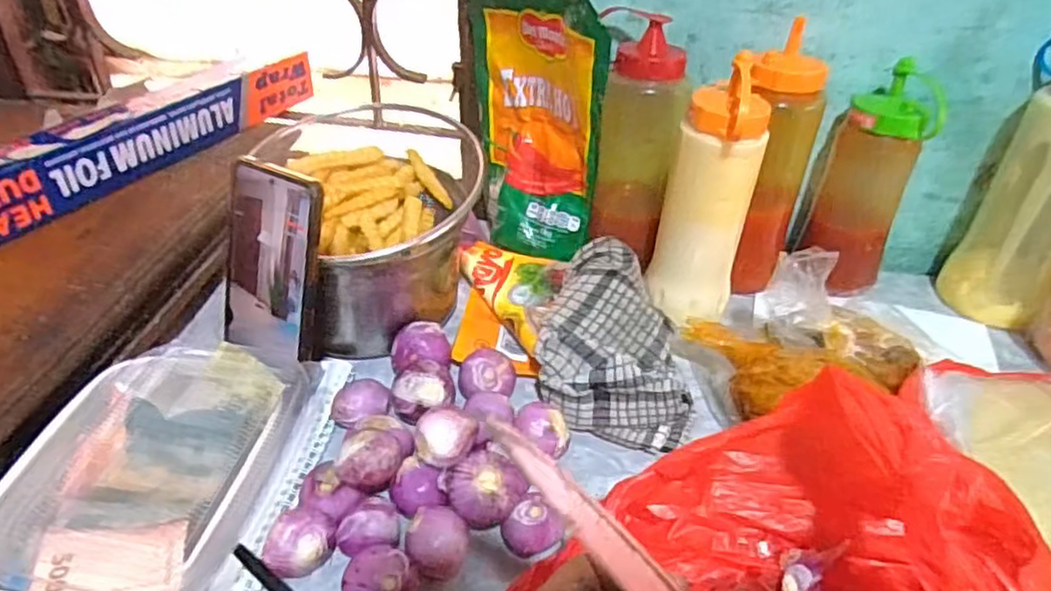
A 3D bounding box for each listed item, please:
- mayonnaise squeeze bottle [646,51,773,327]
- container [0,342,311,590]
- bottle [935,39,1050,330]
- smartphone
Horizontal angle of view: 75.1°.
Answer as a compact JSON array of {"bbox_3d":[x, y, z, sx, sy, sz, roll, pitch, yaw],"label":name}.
[{"bbox_3d":[0.145,-0.075,0.546,0.066,0.196,0.065,32,46,32],"label":"mayonnaise squeeze bottle"},{"bbox_3d":[-0.208,0.109,0.394,0.131,0.056,0.190,7,38,4],"label":"container"},{"bbox_3d":[0.433,-0.088,0.574,0.095,0.227,0.072,32,46,33],"label":"bottle"},{"bbox_3d":[-0.173,-0.020,0.463,0.076,0.134,0.013,20,21,23],"label":"smartphone"}]

